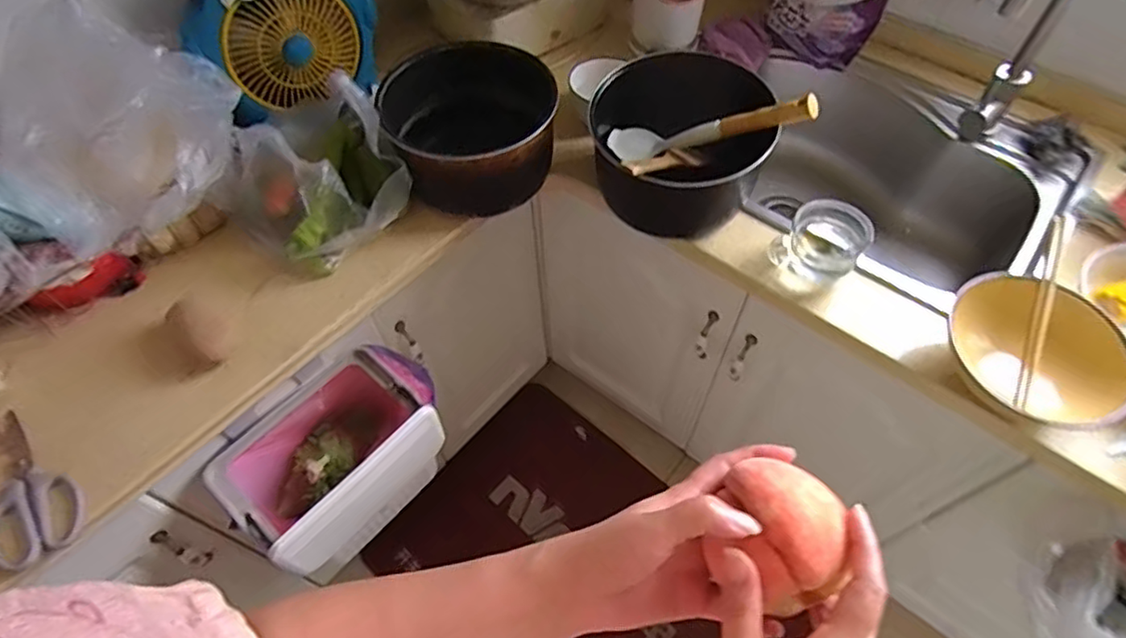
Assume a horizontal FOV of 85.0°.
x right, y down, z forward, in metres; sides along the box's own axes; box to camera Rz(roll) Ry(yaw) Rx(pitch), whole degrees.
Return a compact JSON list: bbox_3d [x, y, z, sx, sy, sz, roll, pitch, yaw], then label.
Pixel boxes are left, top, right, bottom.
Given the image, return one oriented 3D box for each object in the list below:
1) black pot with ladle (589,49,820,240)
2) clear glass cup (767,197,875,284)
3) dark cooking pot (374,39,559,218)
[{"bbox_3d":[0.159,-0.217,0.806,0.215,0.190,0.198,-1,58,1],"label":"black pot with ladle"},{"bbox_3d":[0.319,-0.092,0.756,0.089,0.071,0.083,-1,58,1],"label":"clear glass cup"},{"bbox_3d":[-0.120,-0.260,0.866,0.243,0.141,0.260,-1,58,1],"label":"dark cooking pot"}]

